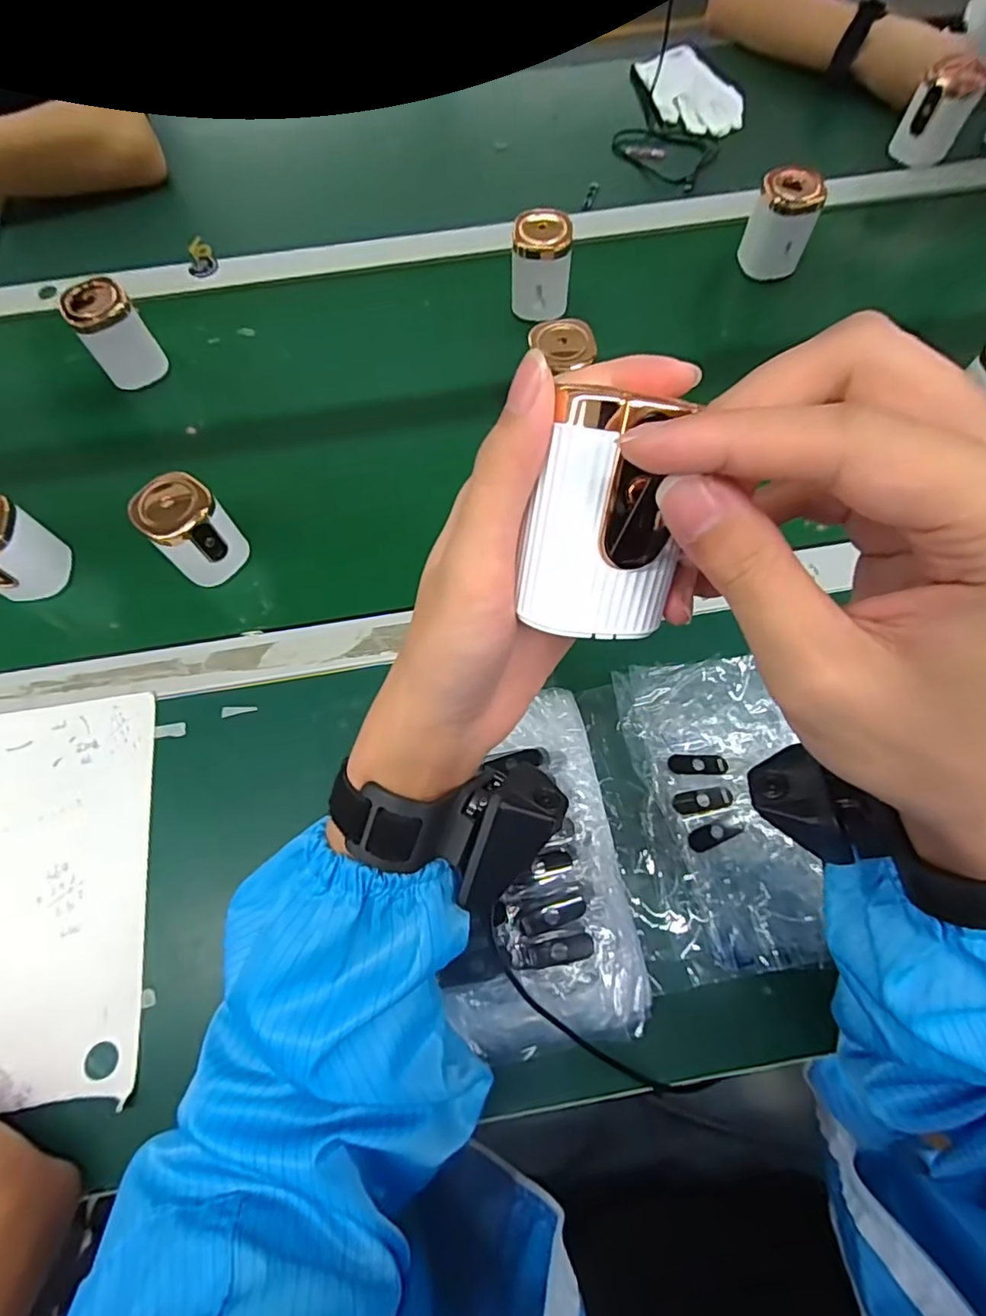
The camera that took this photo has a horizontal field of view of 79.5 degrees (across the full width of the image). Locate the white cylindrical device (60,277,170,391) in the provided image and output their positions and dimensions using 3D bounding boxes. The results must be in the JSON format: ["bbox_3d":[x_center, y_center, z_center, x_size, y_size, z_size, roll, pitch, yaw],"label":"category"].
[{"bbox_3d":[-0.344,-0.296,0.546,0.054,0.079,0.041,-31,73,-11],"label":"white cylindrical device"}]

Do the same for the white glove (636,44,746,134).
[{"bbox_3d":[0.241,-0.691,0.722,0.089,0.014,0.149,-17,69,-5],"label":"white glove"}]

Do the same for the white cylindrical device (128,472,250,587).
[{"bbox_3d":[-0.232,-0.099,0.458,0.055,0.072,0.051,0,69,0],"label":"white cylindrical device"}]

